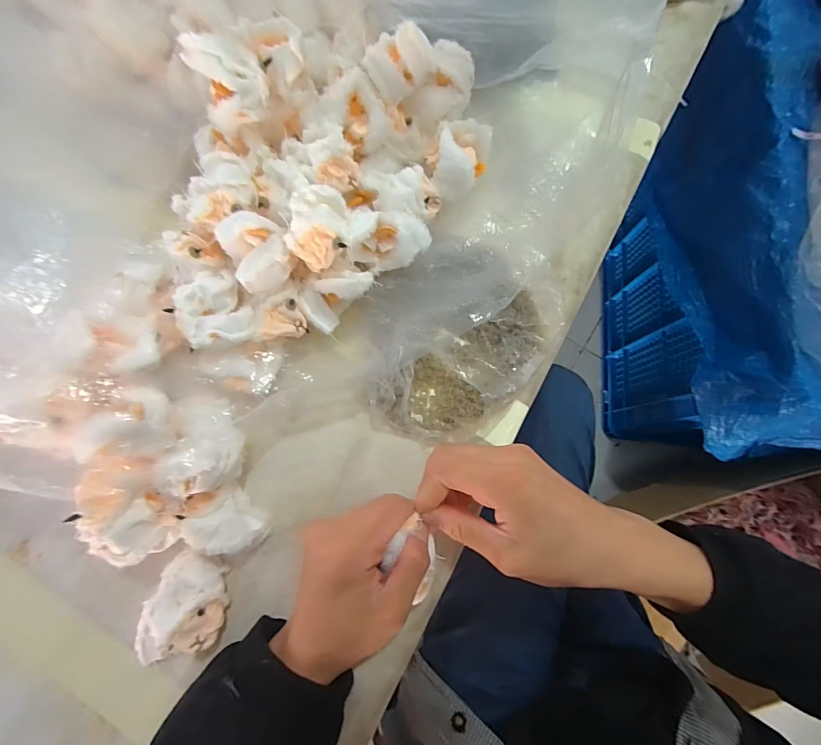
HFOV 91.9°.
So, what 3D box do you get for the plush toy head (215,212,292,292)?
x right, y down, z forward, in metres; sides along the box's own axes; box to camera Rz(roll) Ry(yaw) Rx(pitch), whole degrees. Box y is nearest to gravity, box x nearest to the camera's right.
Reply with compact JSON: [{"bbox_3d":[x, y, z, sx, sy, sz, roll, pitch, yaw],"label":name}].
[{"bbox_3d":[-0.114,-0.091,0.297,0.043,0.029,0.049,-26,80,-6],"label":"plush toy head"}]

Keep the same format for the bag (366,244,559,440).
[{"bbox_3d":[0.044,-0.029,0.321,0.157,0.044,0.161,-1,78,-2],"label":"bag"}]

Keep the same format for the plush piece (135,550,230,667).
[{"bbox_3d":[-0.158,0.167,0.281,0.051,0.026,0.067,6,78,0],"label":"plush piece"}]

